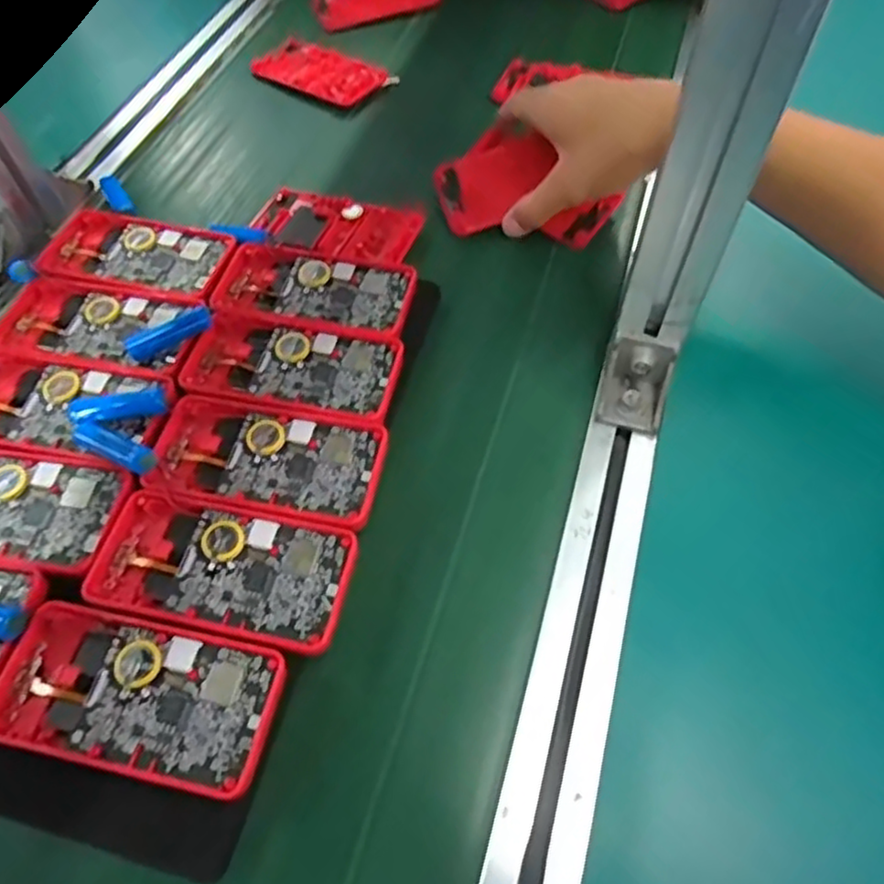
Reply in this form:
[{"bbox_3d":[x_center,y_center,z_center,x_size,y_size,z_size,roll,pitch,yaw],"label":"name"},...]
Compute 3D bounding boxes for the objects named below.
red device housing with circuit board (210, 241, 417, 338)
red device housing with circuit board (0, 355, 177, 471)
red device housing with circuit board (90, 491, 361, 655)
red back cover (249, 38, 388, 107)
[{"bbox_3d":[-0.081,-0.098,0.442,0.126,0.019,0.061,11,58,11],"label":"red device housing with circuit board"},{"bbox_3d":[-0.216,-0.022,0.387,0.126,0.010,0.062,9,57,9],"label":"red device housing with circuit board"},{"bbox_3d":[-0.108,0.062,0.333,0.126,0.010,0.059,9,57,10],"label":"red device housing with circuit board"},{"bbox_3d":[-0.109,-0.333,0.609,0.114,0.012,0.069,25,61,18],"label":"red back cover"}]

